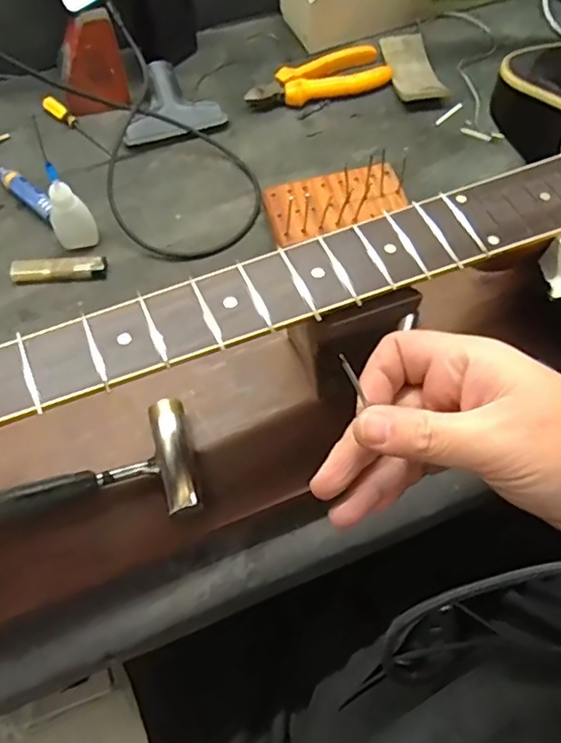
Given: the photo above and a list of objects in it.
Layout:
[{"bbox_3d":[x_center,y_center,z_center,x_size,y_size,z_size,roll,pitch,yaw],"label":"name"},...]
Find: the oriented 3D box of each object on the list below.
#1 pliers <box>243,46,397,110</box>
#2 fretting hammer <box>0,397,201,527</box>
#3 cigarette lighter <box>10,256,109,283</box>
[{"bbox_3d":[0.038,-0.311,0.605,0.150,0.024,0.064,-23,64,-10],"label":"pliers"},{"bbox_3d":[-0.145,0.073,0.372,0.178,0.020,0.078,-13,62,-5],"label":"fretting hammer"},{"bbox_3d":[-0.192,-0.087,0.493,0.080,0.014,0.019,-6,62,-1],"label":"cigarette lighter"}]

